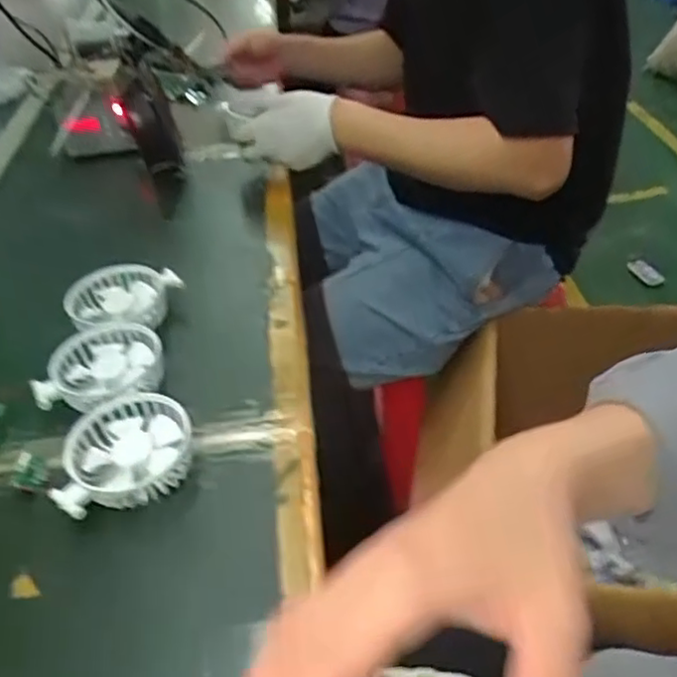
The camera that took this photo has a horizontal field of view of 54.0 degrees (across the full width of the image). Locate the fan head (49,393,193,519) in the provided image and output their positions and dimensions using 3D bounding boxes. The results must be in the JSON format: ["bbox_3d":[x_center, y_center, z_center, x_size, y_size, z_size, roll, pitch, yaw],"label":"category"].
[{"bbox_3d":[-0.158,0.087,0.498,0.092,0.031,0.087,-13,42,-5],"label":"fan head"}]

